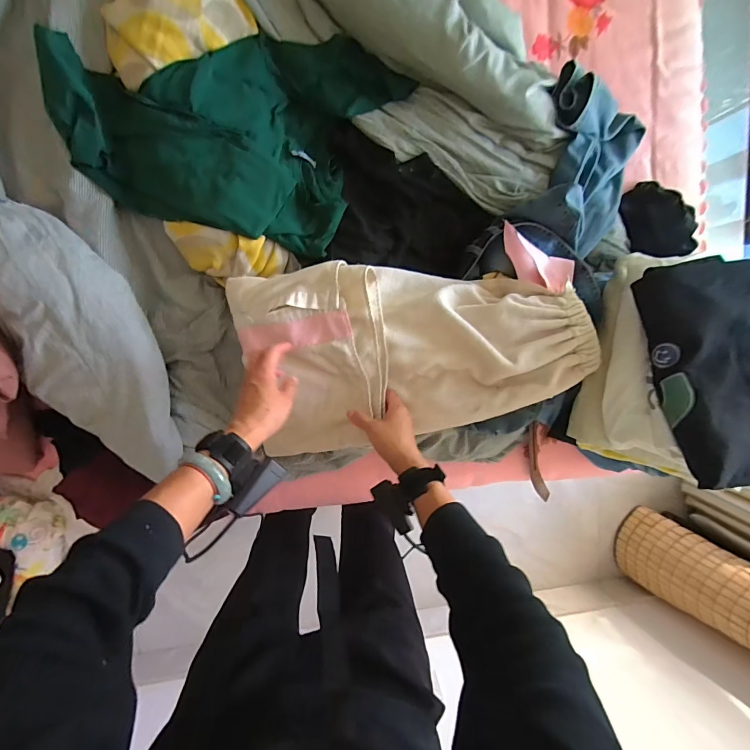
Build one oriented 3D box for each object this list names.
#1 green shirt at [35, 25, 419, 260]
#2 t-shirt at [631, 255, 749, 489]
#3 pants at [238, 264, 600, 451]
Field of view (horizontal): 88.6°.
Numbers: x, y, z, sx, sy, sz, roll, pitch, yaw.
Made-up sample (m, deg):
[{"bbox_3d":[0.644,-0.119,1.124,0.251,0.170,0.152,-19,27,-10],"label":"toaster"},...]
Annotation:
[{"bbox_3d":[-0.220,-0.383,0.578,0.481,0.067,0.324,14,96,-8],"label":"green shirt"},{"bbox_3d":[0.484,-0.012,0.502,0.222,0.048,0.302,-7,80,-5],"label":"t-shirt"},{"bbox_3d":[0.057,-0.039,0.565,0.488,0.080,0.265,-10,99,-5],"label":"pants"}]

